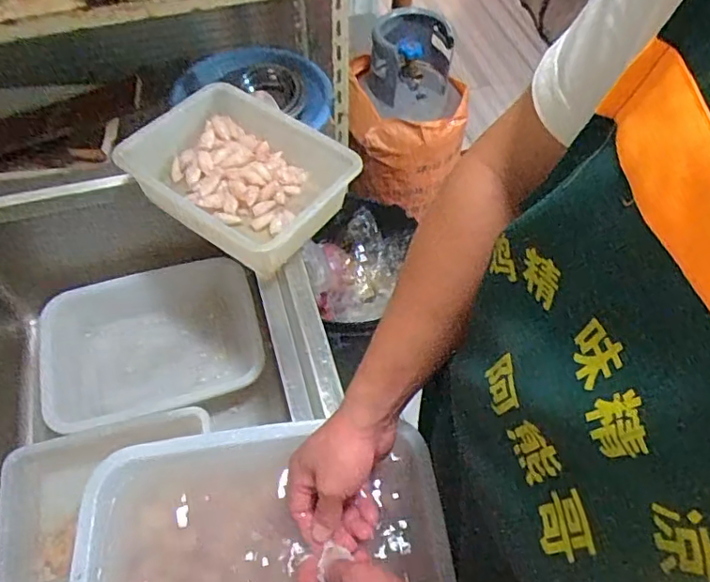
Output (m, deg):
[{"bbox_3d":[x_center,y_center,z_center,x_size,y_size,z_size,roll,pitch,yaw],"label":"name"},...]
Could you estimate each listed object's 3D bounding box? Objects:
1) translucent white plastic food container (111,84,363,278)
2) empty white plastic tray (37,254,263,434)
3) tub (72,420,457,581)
[{"bbox_3d":[-0.153,-0.158,0.790,0.268,0.086,0.218,35,62,19],"label":"translucent white plastic food container"},{"bbox_3d":[-0.328,0.095,0.921,0.343,0.093,0.246,-12,58,-10],"label":"empty white plastic tray"},{"bbox_3d":[-0.084,0.256,0.517,0.328,0.078,0.247,-6,57,-6],"label":"tub"}]

